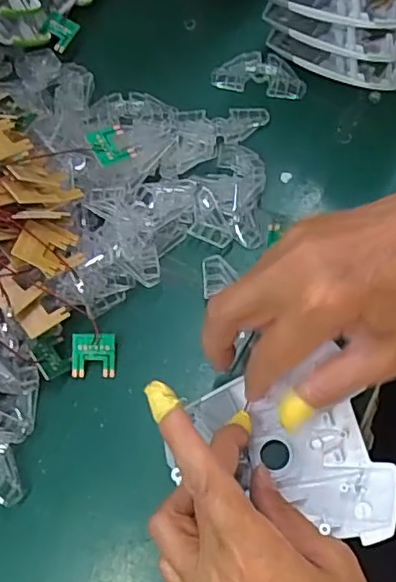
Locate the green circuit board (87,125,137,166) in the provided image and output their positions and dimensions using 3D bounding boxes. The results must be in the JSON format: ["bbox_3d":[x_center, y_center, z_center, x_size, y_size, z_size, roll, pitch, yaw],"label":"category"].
[{"bbox_3d":[-0.054,-0.091,0.371,0.025,0.004,0.023,-27,84,-29],"label":"green circuit board"}]

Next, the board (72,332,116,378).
[{"bbox_3d":[-0.062,0.038,0.352,0.025,0.004,0.026,0,86,-1],"label":"board"}]

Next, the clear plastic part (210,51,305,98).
[{"bbox_3d":[0.045,-0.155,0.427,0.066,0.010,0.029,15,70,8],"label":"clear plastic part"}]

